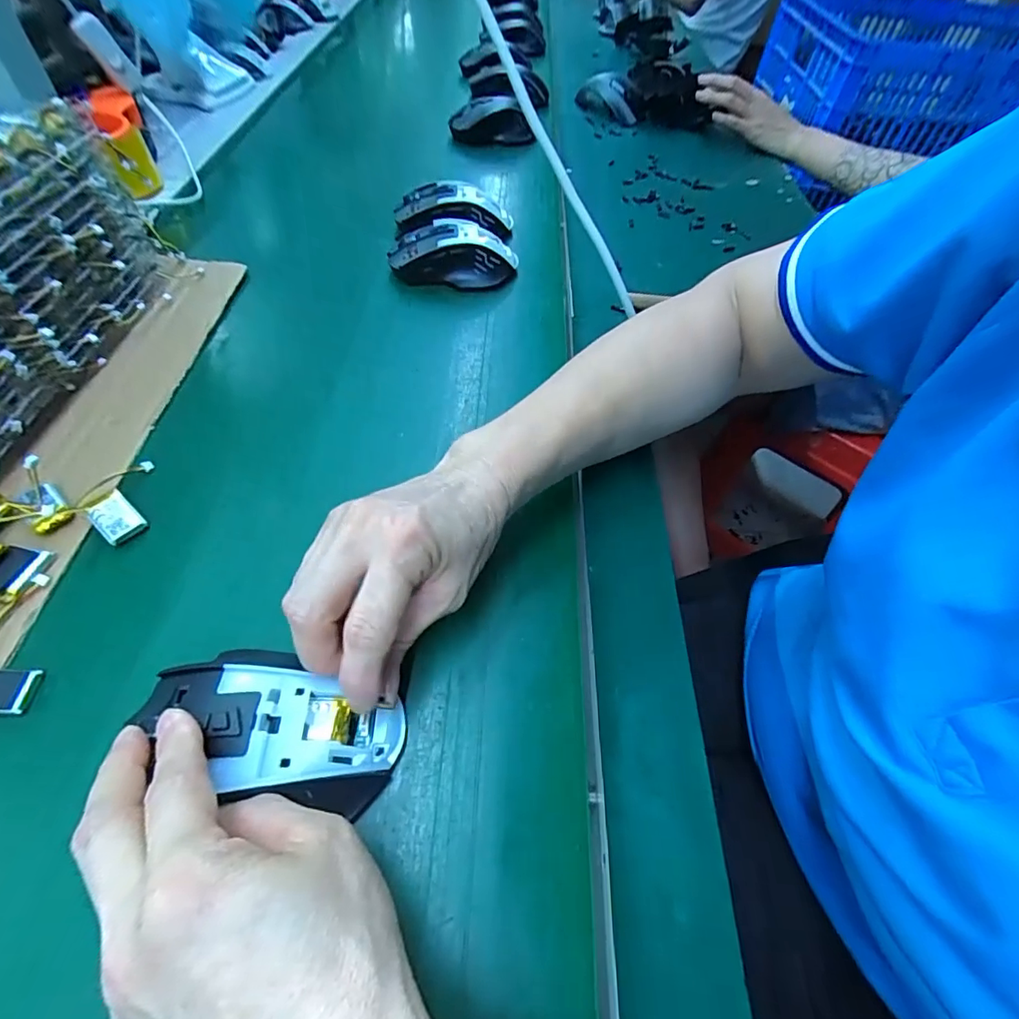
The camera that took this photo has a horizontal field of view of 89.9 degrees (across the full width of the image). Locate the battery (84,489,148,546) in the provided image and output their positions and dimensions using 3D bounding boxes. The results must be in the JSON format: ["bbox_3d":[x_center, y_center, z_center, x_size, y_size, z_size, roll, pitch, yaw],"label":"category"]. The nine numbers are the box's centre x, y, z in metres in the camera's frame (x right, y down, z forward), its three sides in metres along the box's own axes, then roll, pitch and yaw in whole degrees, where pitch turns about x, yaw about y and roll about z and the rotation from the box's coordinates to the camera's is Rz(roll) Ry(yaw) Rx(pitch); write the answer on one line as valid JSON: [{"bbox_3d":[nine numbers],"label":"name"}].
[{"bbox_3d":[-0.227,0.004,0.293,0.035,0.009,0.019,35,57,20],"label":"battery"}]

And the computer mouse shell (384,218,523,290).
[{"bbox_3d":[-0.051,-0.234,0.464,0.112,0.040,0.066,11,52,4],"label":"computer mouse shell"}]

